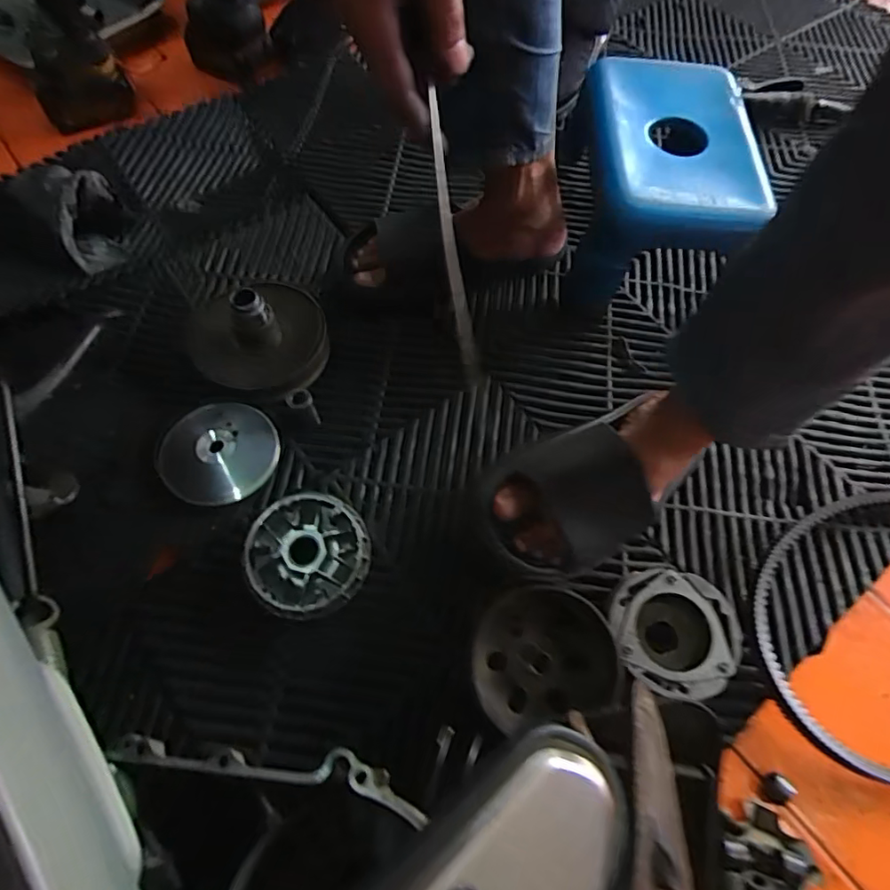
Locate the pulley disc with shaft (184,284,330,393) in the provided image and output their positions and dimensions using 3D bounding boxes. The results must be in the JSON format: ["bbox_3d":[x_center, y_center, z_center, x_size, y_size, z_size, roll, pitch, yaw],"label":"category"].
[{"bbox_3d":[-0.202,-0.130,0.570,0.141,0.074,0.145,0,63,-1],"label":"pulley disc with shaft"}]

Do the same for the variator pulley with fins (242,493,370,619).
[{"bbox_3d":[-0.120,0.099,0.490,0.101,0.036,0.102,0,63,-1],"label":"variator pulley with fins"}]

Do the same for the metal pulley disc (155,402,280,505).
[{"bbox_3d":[-0.218,0.003,0.533,0.106,0.018,0.102,-14,64,-8],"label":"metal pulley disc"}]

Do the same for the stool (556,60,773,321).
[{"bbox_3d":[0.234,-0.283,0.622,0.167,0.160,0.219,7,63,3],"label":"stool"}]

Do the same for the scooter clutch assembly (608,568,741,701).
[{"bbox_3d":[0.186,0.156,0.461,0.098,0.036,0.096,0,63,-1],"label":"scooter clutch assembly"}]

